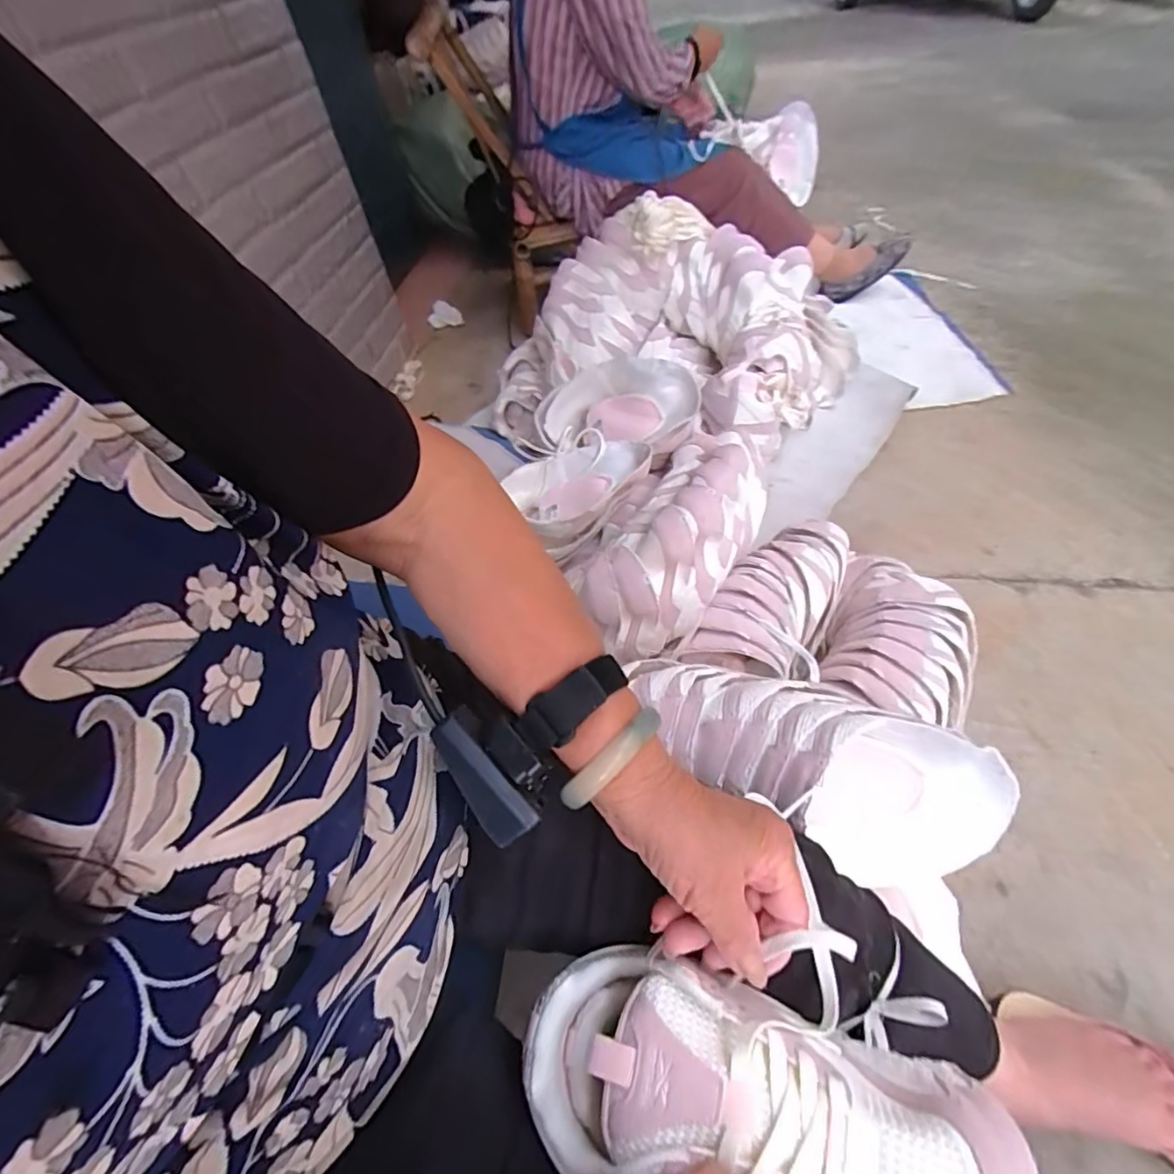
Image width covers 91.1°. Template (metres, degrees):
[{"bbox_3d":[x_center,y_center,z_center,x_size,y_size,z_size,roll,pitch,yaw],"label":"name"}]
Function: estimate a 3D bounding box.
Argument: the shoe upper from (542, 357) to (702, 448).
[{"bbox_3d":[0.045,-0.248,0.791,0.226,0.101,0.083,4,51,27],"label":"shoe upper"}]

